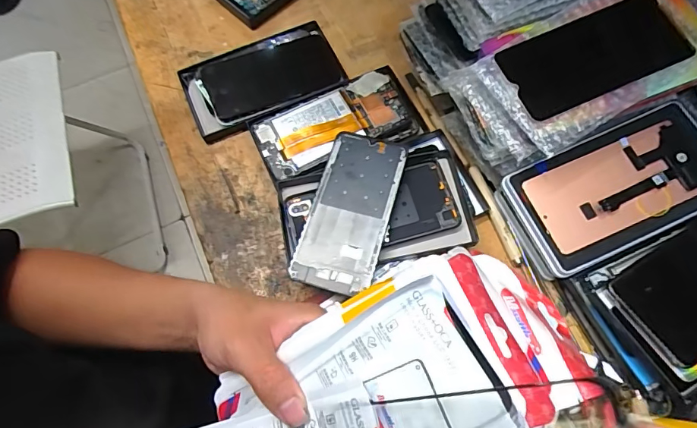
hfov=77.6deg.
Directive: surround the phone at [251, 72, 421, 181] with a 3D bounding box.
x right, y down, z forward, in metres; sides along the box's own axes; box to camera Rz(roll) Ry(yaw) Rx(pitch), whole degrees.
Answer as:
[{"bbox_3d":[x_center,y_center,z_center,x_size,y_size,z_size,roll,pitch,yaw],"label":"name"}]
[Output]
[{"bbox_3d":[-0.014,-0.095,0.467,0.165,0.008,0.082,-25,79,-10],"label":"phone"}]

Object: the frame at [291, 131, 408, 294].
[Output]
[{"bbox_3d":[0.002,-0.005,0.409,0.074,0.006,0.154,14,71,8],"label":"frame"}]

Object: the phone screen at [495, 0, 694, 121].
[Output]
[{"bbox_3d":[0.204,-0.133,0.361,0.146,0.004,0.071,-23,74,-2],"label":"phone screen"}]

